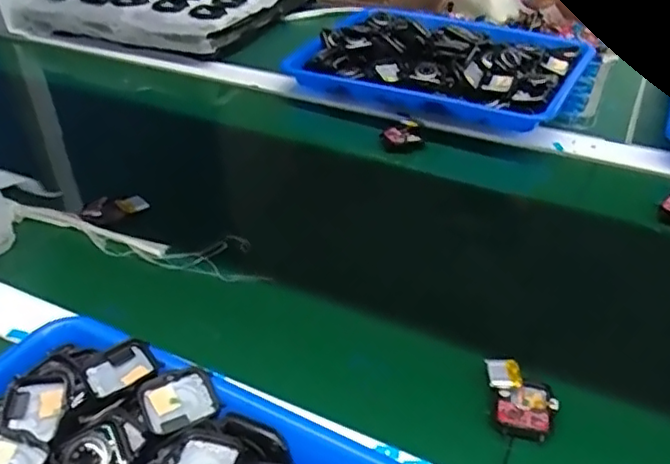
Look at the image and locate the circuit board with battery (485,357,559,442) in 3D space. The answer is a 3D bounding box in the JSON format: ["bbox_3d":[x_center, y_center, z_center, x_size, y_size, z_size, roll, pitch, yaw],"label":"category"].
[{"bbox_3d":[0.122,0.107,0.401,0.039,0.011,0.056,-2,40,0],"label":"circuit board with battery"}]

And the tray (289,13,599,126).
[{"bbox_3d":[0.134,-0.218,0.765,0.326,0.052,0.237,17,44,22],"label":"tray"}]

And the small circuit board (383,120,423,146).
[{"bbox_3d":[0.072,-0.106,0.667,0.039,0.019,0.030,1,40,5],"label":"small circuit board"}]

